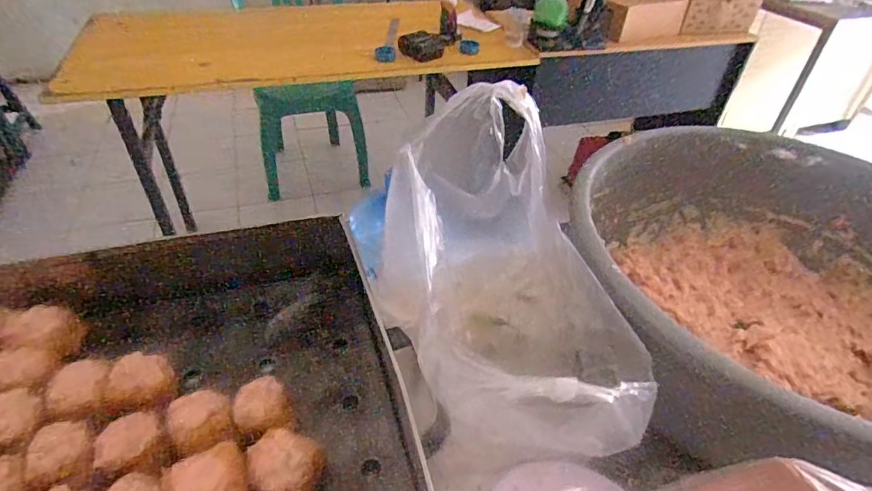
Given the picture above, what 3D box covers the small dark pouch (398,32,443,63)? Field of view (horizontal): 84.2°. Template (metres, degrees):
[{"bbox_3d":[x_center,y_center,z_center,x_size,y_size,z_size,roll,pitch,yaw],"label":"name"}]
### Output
[{"bbox_3d":[-0.042,-0.562,1.361,0.124,0.075,0.036,3,41,-2],"label":"small dark pouch"}]

